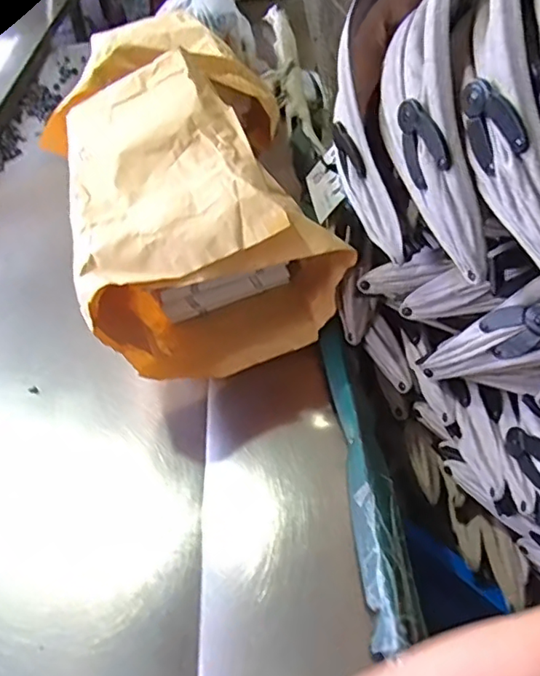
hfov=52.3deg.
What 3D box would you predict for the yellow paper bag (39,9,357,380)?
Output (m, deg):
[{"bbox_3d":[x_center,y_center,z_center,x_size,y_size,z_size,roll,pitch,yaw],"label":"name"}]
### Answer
[{"bbox_3d":[-0.145,-0.212,0.888,0.357,0.290,0.510,-19,48,-11],"label":"yellow paper bag"}]

